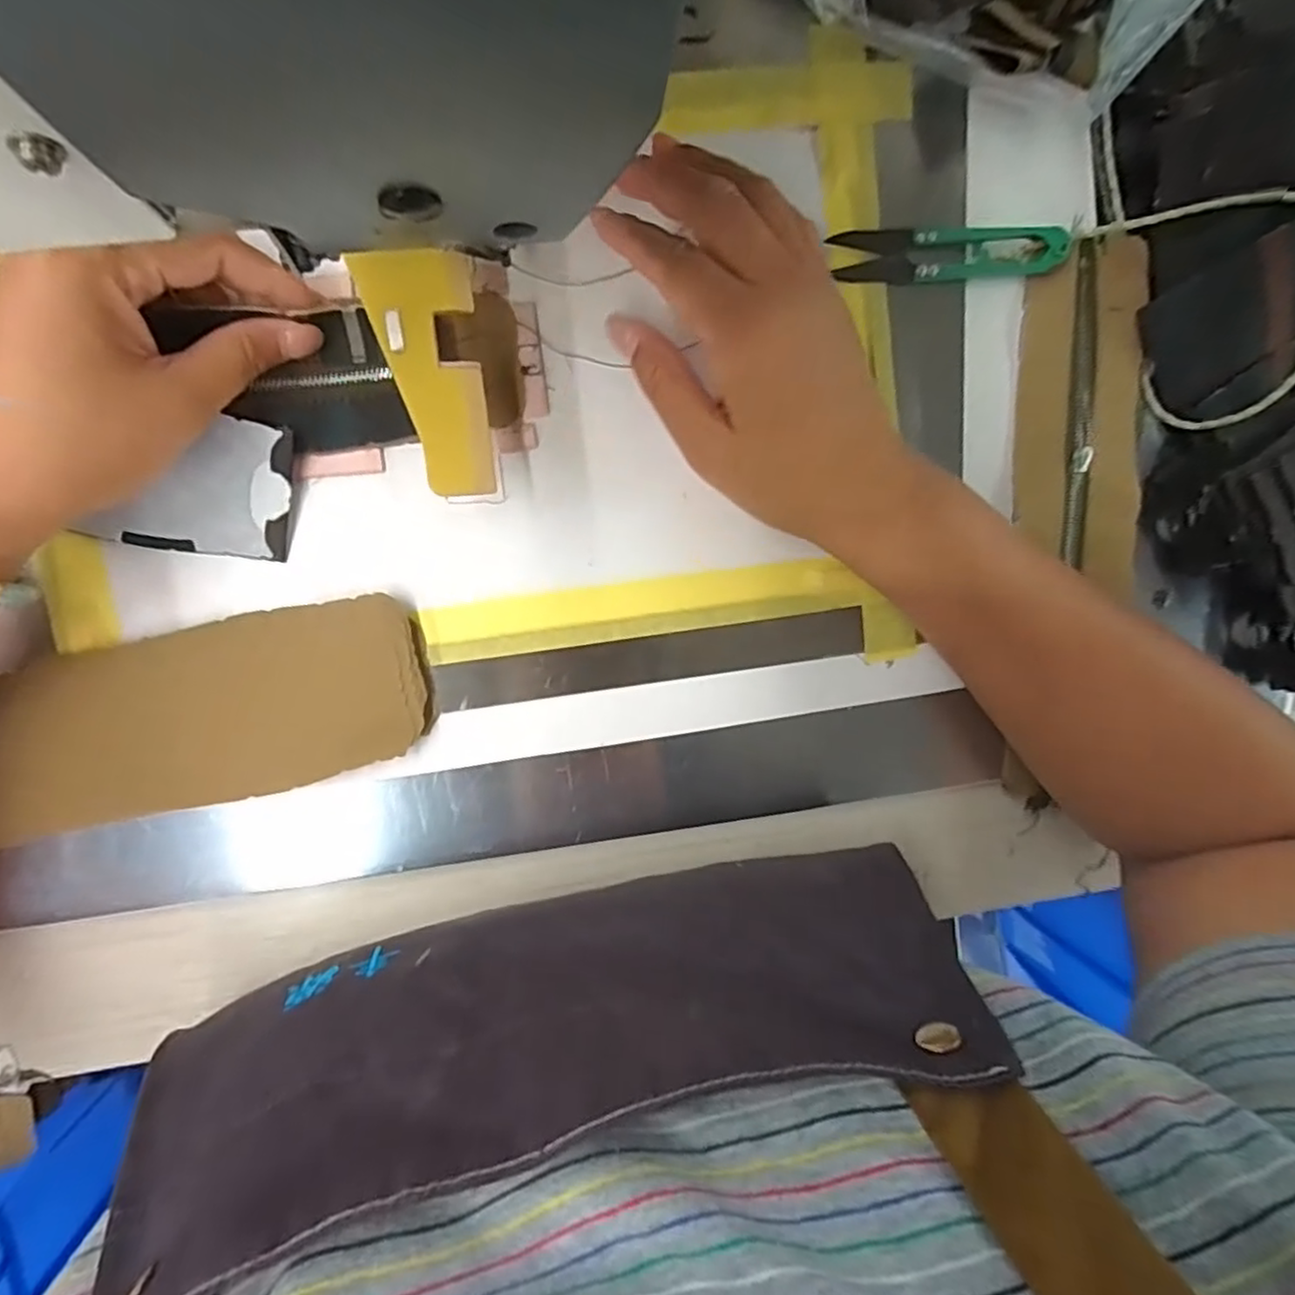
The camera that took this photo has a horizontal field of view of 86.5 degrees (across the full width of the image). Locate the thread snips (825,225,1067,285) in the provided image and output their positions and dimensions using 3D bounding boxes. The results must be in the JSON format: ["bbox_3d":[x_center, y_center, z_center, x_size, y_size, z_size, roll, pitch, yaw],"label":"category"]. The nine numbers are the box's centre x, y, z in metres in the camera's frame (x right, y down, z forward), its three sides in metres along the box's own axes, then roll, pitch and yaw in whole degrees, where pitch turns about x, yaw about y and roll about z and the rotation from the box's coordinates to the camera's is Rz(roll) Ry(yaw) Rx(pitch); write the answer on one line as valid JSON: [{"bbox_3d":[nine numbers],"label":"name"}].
[{"bbox_3d":[0.133,-0.173,0.300,0.100,0.013,0.023,-5,95,-7],"label":"thread snips"}]

